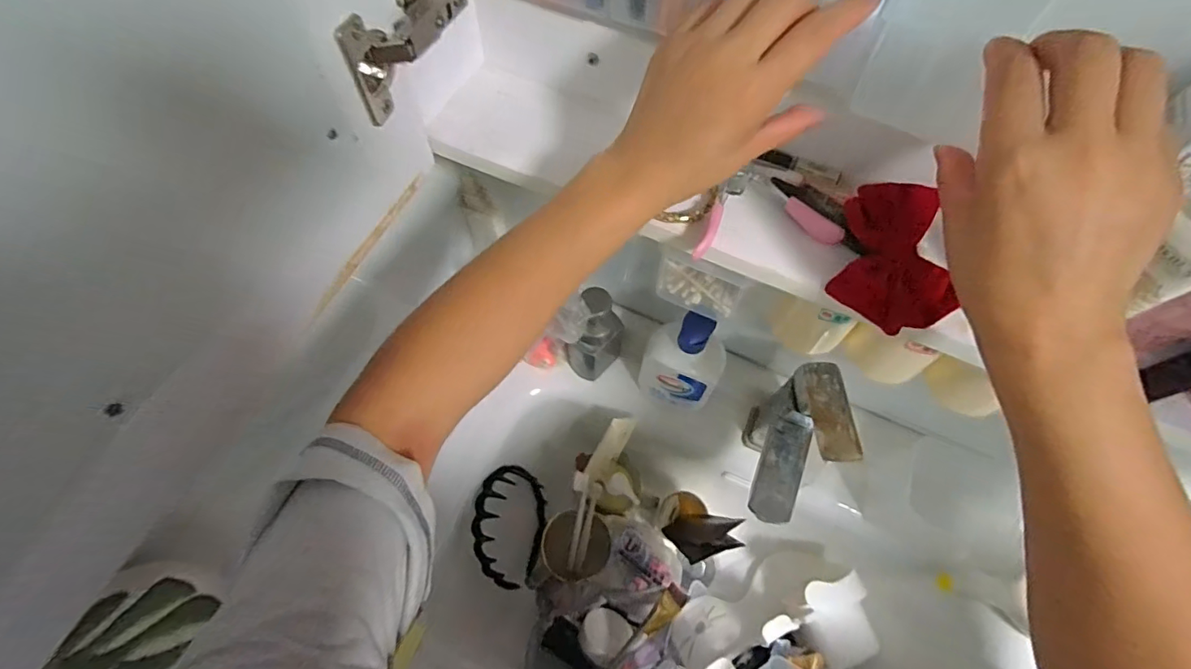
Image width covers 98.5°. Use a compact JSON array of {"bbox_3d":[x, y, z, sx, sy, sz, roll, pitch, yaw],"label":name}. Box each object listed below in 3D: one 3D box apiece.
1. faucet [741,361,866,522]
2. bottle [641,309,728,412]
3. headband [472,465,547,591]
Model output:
[{"bbox_3d":[0.205,0.125,0.538,0.071,0.164,0.143,12,63,4],"label":"faucet"},{"bbox_3d":[0.099,0.034,0.577,0.088,0.187,0.045,15,63,5],"label":"bottle"},{"bbox_3d":[-0.104,0.241,0.646,0.031,0.136,0.132,-8,39,32],"label":"headband"}]

